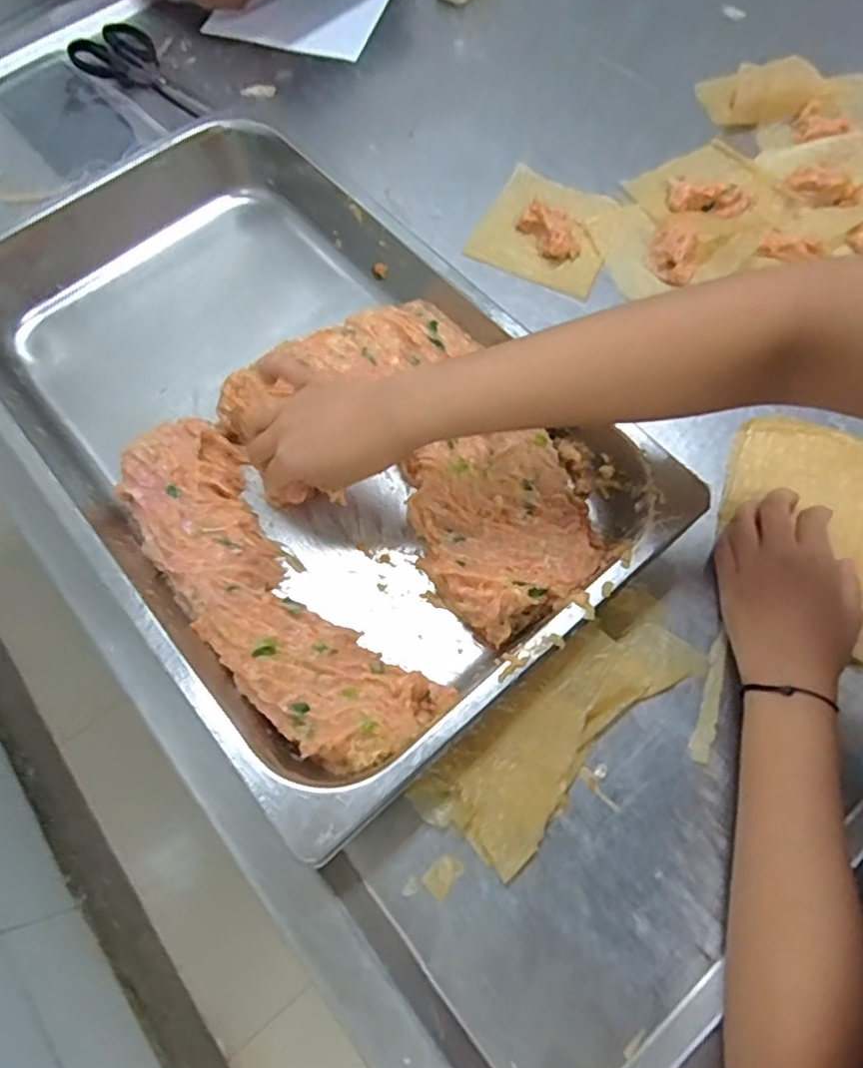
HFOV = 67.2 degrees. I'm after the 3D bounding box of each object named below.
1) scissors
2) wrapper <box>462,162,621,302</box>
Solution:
[{"bbox_3d":[-0.301,-0.469,0.666,0.078,0.024,0.165,-39,72,-11],"label":"scissors"},{"bbox_3d":[0.107,-0.277,0.581,0.116,0.017,0.116,27,73,12],"label":"wrapper"}]

